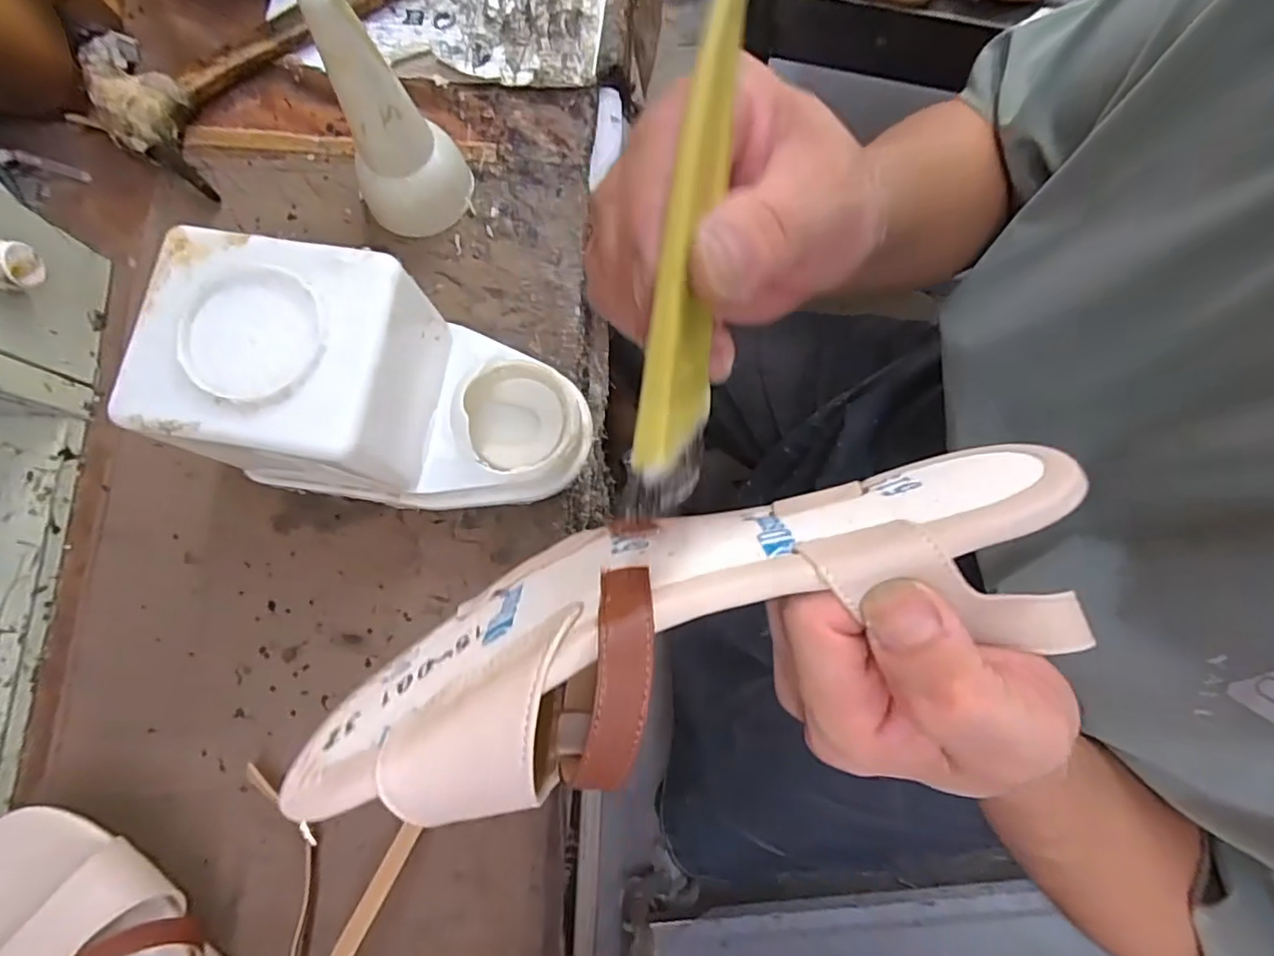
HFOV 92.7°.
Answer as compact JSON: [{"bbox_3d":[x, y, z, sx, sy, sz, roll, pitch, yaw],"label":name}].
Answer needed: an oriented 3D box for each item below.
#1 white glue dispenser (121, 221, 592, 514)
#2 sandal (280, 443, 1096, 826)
[{"bbox_3d":[-0.128,-0.041,0.322,0.192,0.115,0.108,8,79,1],"label":"white glue dispenser"},{"bbox_3d":[0.013,0.045,0.181,0.225,0.084,0.053,-18,111,-5],"label":"sandal"}]

